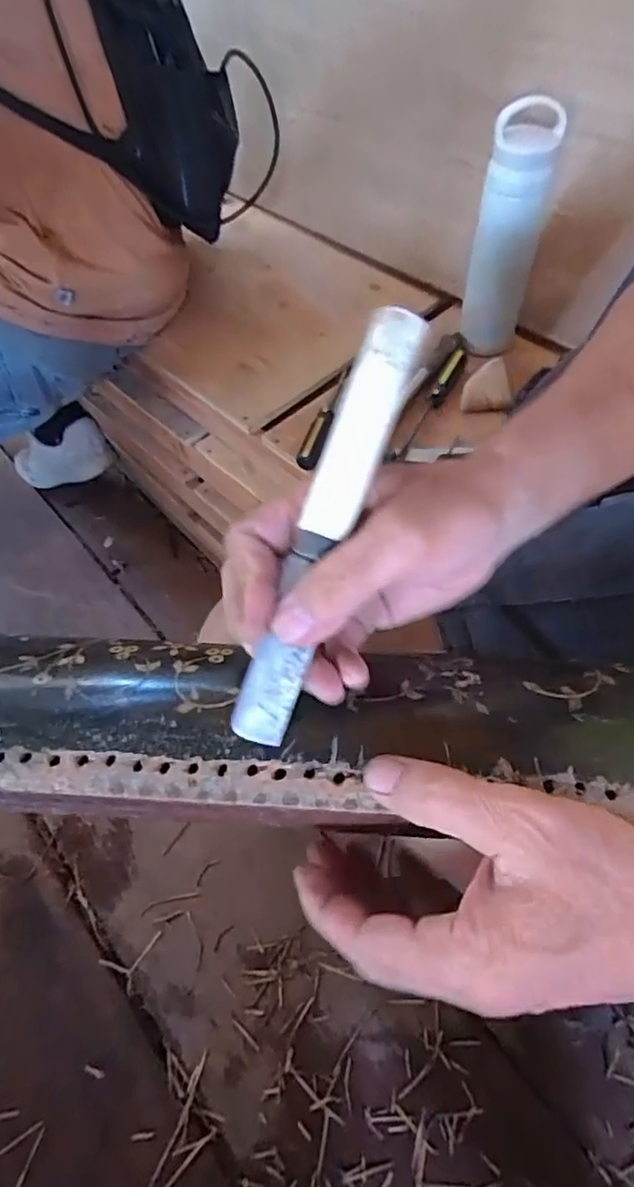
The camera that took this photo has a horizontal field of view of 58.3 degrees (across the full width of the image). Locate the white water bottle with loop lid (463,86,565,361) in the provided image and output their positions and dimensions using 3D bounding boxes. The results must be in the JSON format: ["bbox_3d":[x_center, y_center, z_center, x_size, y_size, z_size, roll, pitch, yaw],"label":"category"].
[{"bbox_3d":[0.202,-0.378,0.605,0.064,0.227,0.057,14,60,12],"label":"white water bottle with loop lid"}]

